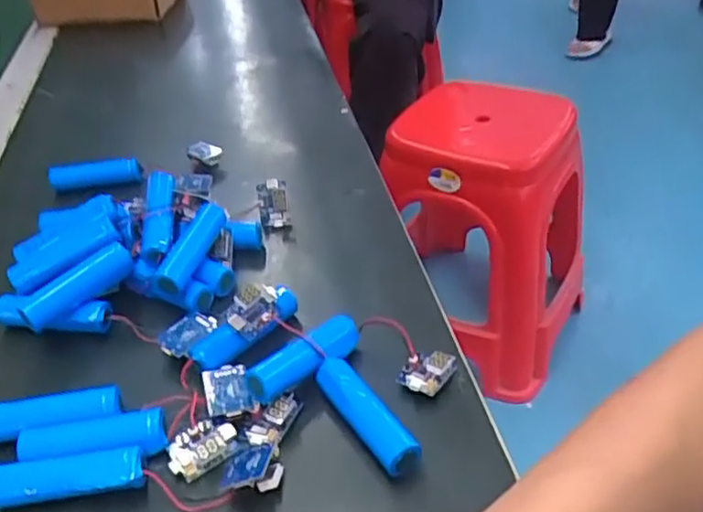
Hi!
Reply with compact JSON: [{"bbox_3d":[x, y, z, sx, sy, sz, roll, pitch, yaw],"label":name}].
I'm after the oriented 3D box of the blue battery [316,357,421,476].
[{"bbox_3d":[0.006,0.077,0.323,0.017,0.020,0.067,-24,42,-23],"label":"blue battery"}]

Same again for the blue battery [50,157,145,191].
[{"bbox_3d":[-0.198,-0.061,0.524,0.069,0.022,0.014,-9,38,-5],"label":"blue battery"}]

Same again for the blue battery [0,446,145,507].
[{"bbox_3d":[-0.127,0.102,0.308,0.068,0.017,0.019,-7,38,-2],"label":"blue battery"}]

